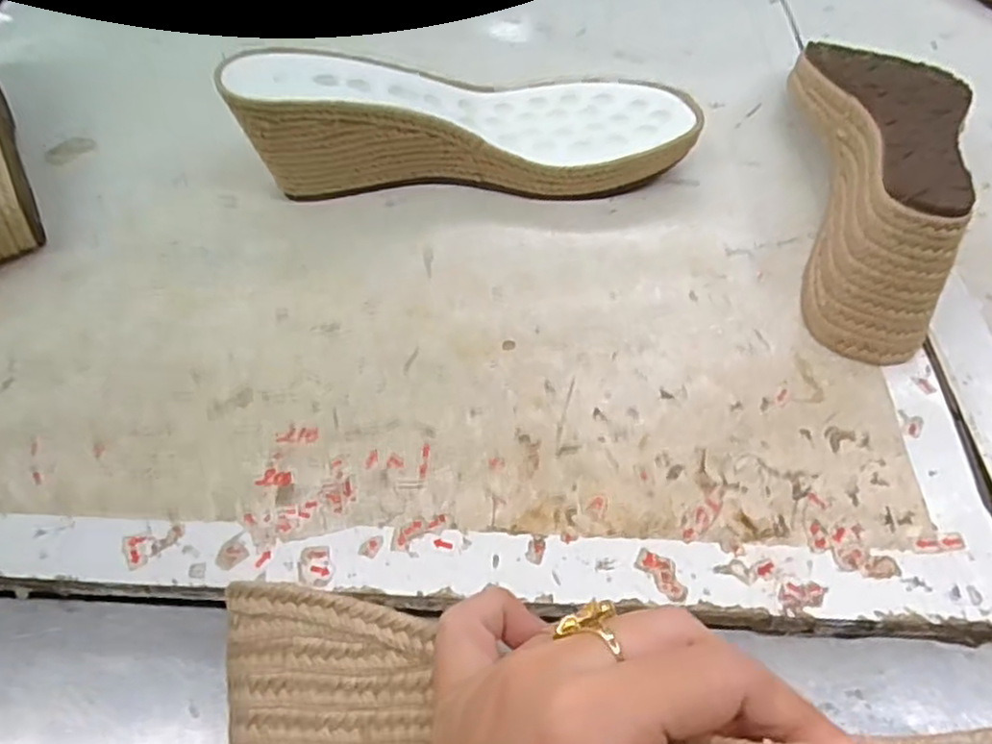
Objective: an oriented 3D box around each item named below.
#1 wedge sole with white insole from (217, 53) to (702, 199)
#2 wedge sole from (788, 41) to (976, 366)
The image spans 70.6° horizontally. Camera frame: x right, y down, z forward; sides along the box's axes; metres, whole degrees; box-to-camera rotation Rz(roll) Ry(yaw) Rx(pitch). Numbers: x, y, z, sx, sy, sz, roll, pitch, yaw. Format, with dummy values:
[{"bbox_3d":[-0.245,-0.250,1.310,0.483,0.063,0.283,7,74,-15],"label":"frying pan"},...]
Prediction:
[{"bbox_3d":[-0.012,-0.150,0.400,0.249,0.073,0.087,0,52,3],"label":"wedge sole with white insole"},{"bbox_3d":[0.201,-0.116,0.371,0.087,0.069,0.236,13,54,13],"label":"wedge sole"}]

